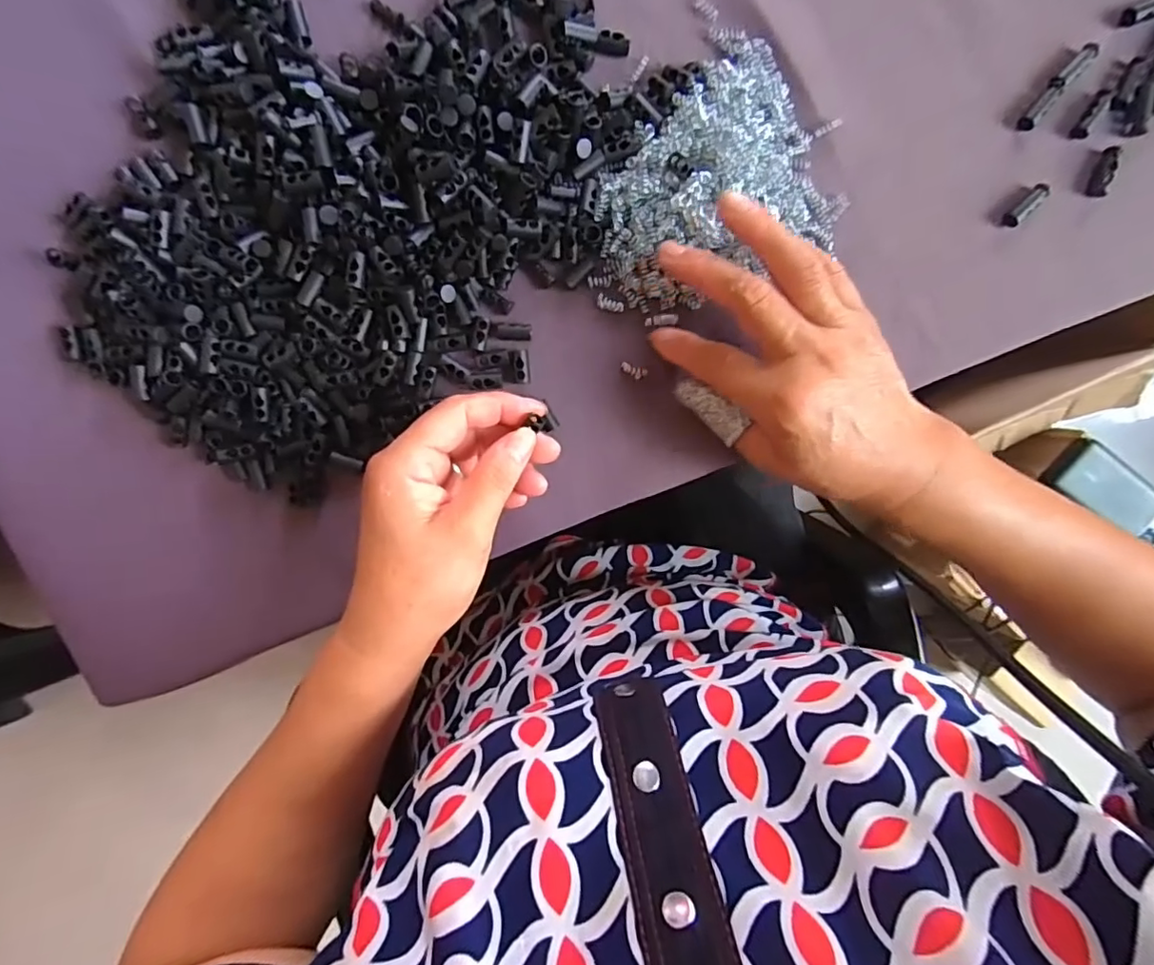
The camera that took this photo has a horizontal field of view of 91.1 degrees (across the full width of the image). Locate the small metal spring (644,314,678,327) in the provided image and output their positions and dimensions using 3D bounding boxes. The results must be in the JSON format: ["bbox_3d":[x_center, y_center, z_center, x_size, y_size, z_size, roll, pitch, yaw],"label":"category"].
[{"bbox_3d":[0.047,-0.089,0.309,0.019,0.004,0.006,-6,99,-1],"label":"small metal spring"}]

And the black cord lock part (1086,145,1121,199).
[{"bbox_3d":[0.284,-0.167,0.304,0.008,0.005,0.026,15,98,-5],"label":"black cord lock part"}]

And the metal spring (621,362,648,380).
[{"bbox_3d":[0.032,-0.062,0.312,0.015,0.004,0.007,19,98,-5],"label":"metal spring"}]

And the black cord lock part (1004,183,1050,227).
[{"bbox_3d":[0.244,-0.150,0.306,0.027,0.006,0.009,-42,98,4],"label":"black cord lock part"}]

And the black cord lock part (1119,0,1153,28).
[{"bbox_3d":[0.300,-0.247,0.294,0.028,0.006,0.010,-15,99,0],"label":"black cord lock part"}]

